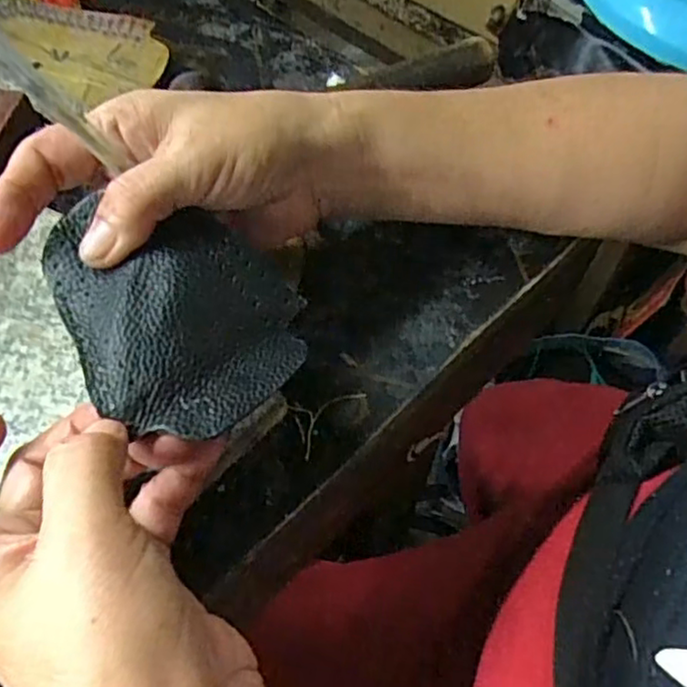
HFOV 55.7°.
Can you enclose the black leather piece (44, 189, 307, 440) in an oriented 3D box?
[{"bbox_3d":[-0.059,-0.014,0.243,0.080,0.025,0.101,-23,60,-15],"label":"black leather piece"}]

